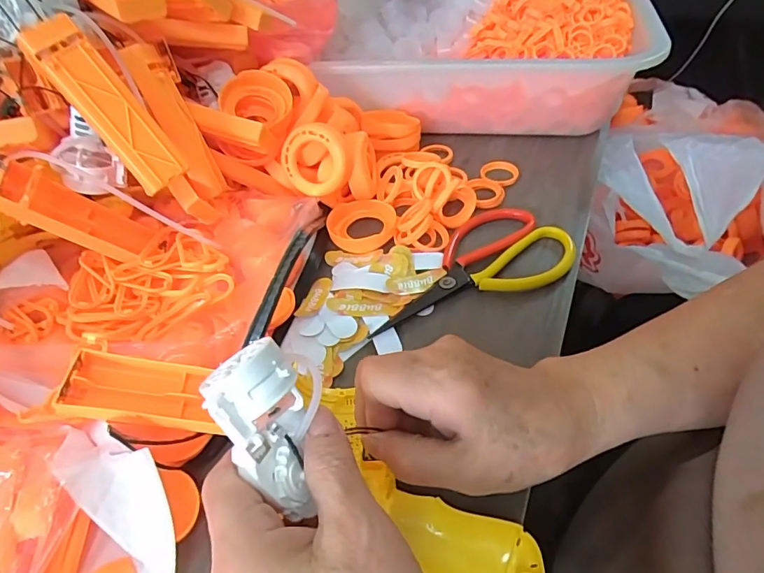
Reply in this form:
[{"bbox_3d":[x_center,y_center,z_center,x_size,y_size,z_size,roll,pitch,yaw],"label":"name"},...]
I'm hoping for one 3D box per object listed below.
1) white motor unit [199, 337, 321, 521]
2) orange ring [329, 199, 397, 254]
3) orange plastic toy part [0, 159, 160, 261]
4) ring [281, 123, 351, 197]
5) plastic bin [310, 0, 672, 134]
[{"bbox_3d":[-0.046,0.057,0.207,0.042,0.033,0.063,-33,93,-26],"label":"white motor unit"},{"bbox_3d":[-0.017,-0.051,0.418,0.058,0.016,0.057,-3,46,3],"label":"orange ring"},{"bbox_3d":[-0.206,-0.048,0.335,0.024,0.100,0.038,-46,49,12],"label":"orange plastic toy part"},{"bbox_3d":[-0.056,-0.104,0.401,0.060,0.055,0.017,-10,20,24],"label":"ring"},{"bbox_3d":[0.112,-0.249,0.523,0.312,0.112,0.207,4,47,10],"label":"plastic bin"}]

